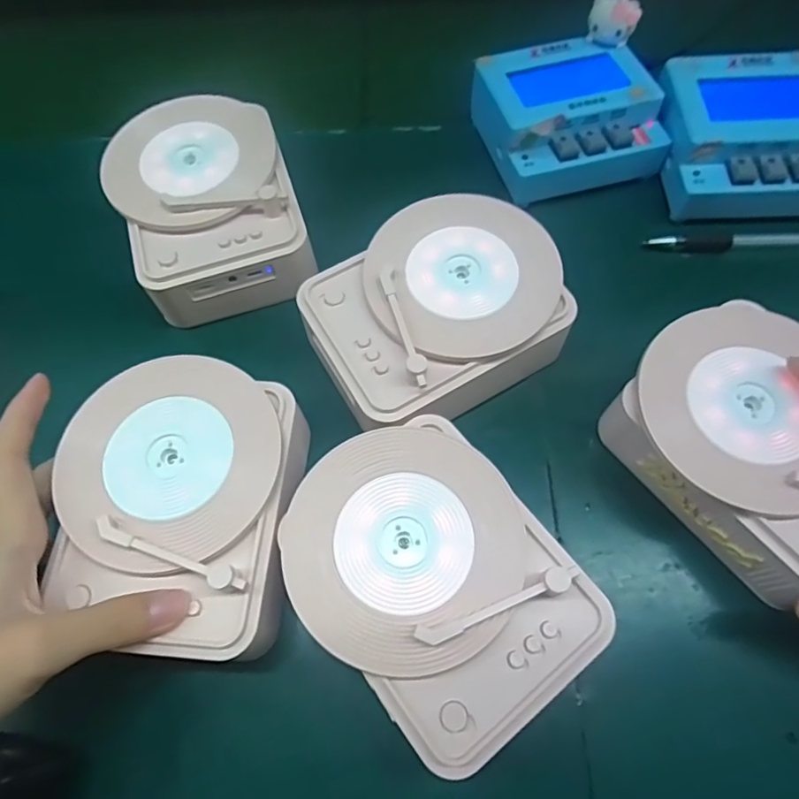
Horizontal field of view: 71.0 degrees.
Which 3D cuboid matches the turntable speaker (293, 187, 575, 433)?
[{"bbox_3d":[0.022,-0.045,0.306,0.133,0.054,0.103,-32,68,-12],"label":"turntable speaker"}]

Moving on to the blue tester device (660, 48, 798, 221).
[{"bbox_3d":[0.222,-0.169,0.355,0.101,0.044,0.097,0,65,2],"label":"blue tester device"}]

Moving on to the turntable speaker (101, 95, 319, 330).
[{"bbox_3d":[-0.116,-0.117,0.338,0.102,0.047,0.136,-18,66,-6],"label":"turntable speaker"}]

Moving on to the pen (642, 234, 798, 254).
[{"bbox_3d":[0.237,-0.100,0.343,0.159,0.009,0.013,0,65,2],"label":"pen"}]

